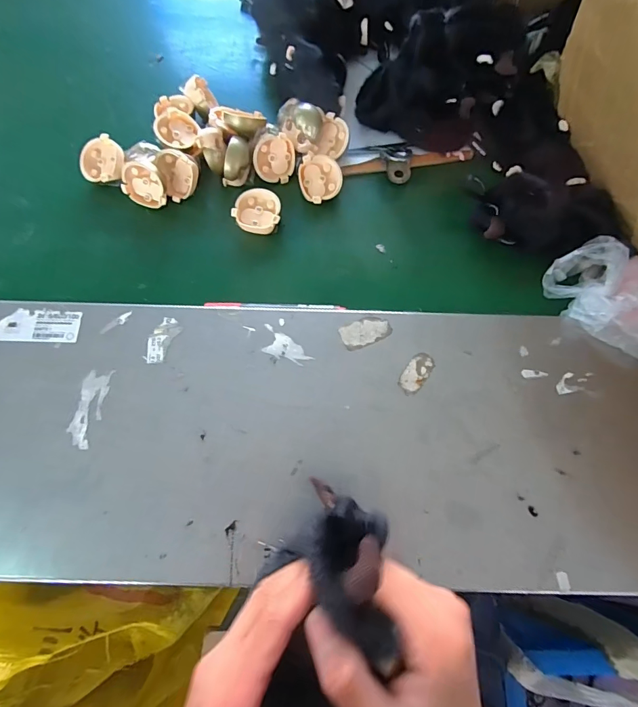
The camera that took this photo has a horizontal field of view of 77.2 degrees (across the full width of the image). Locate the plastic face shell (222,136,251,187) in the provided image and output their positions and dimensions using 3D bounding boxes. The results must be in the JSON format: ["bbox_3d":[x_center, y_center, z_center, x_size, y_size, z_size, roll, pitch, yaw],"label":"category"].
[{"bbox_3d":[-0.091,-0.212,0.448,0.020,0.042,0.039,32,75,8],"label":"plastic face shell"}]

